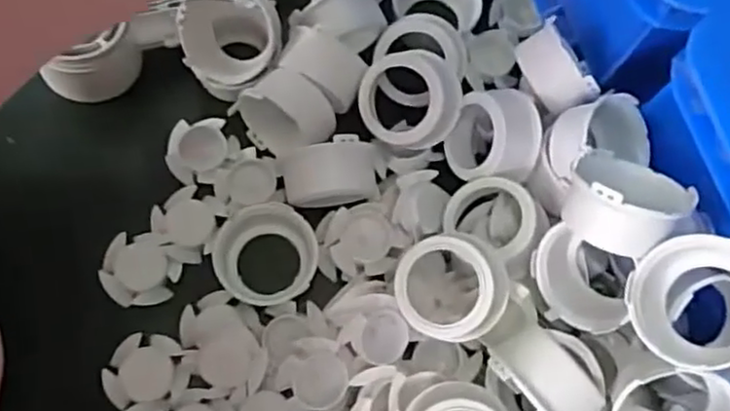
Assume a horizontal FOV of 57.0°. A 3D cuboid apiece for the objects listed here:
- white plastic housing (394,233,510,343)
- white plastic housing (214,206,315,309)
[{"bbox_3d":[0.043,0.041,0.329,0.051,0.023,0.052,0,88,17],"label":"white plastic housing"},{"bbox_3d":[-0.054,0.028,0.368,0.055,0.023,0.050,1,73,-2],"label":"white plastic housing"}]

